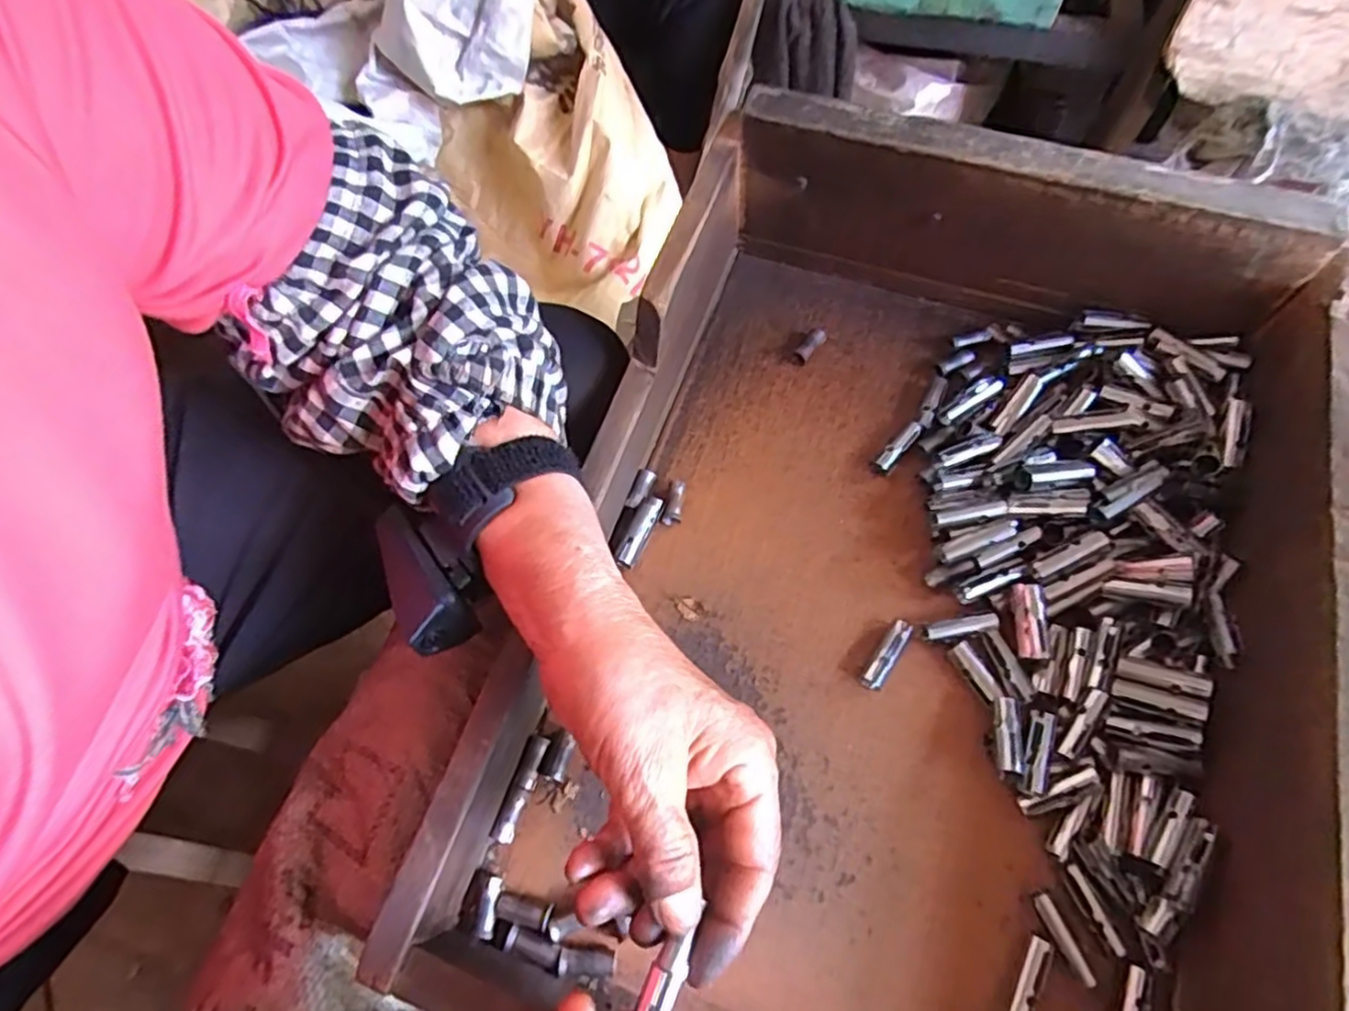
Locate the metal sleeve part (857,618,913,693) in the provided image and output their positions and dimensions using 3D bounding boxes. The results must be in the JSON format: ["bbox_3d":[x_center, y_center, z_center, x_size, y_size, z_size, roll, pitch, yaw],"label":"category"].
[{"bbox_3d":[0.108,0.076,0.361,0.011,0.011,0.037,31,66,17],"label":"metal sleeve part"}]

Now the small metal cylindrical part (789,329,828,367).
[{"bbox_3d":[0.083,-0.099,0.444,0.027,0.012,0.010,-48,66,13],"label":"small metal cylindrical part"}]

